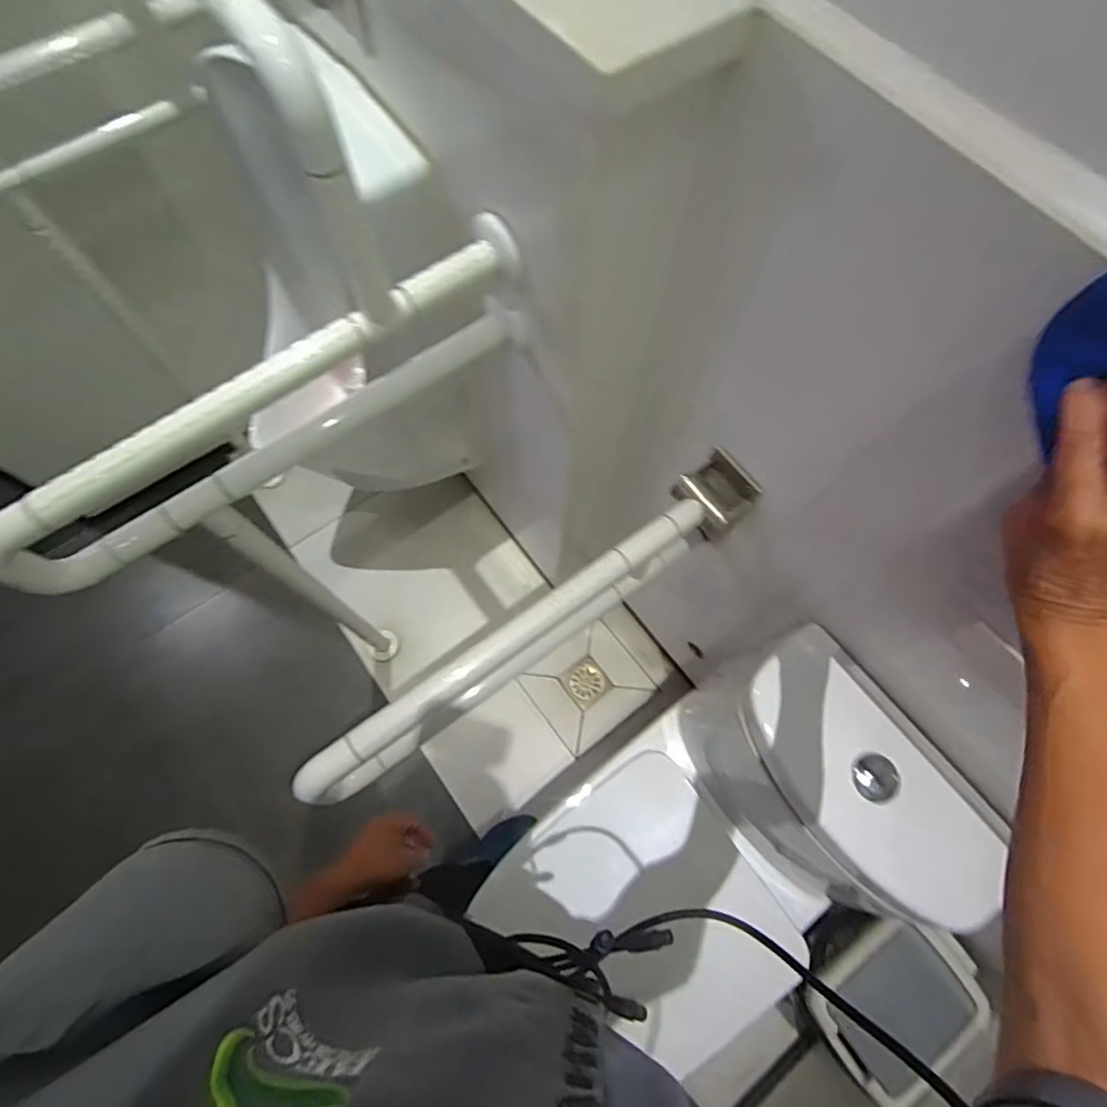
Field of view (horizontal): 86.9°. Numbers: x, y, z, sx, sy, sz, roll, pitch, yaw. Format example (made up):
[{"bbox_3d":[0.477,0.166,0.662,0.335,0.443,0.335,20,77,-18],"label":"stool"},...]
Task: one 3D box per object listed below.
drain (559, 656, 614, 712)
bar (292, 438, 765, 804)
[{"bbox_3d":[0.081,0.320,1.446,0.101,0.011,0.099,-37,75,-13],"label":"drain"},{"bbox_3d":[-0.020,0.095,0.718,0.629,0.158,0.075,-34,75,-12],"label":"bar"}]

